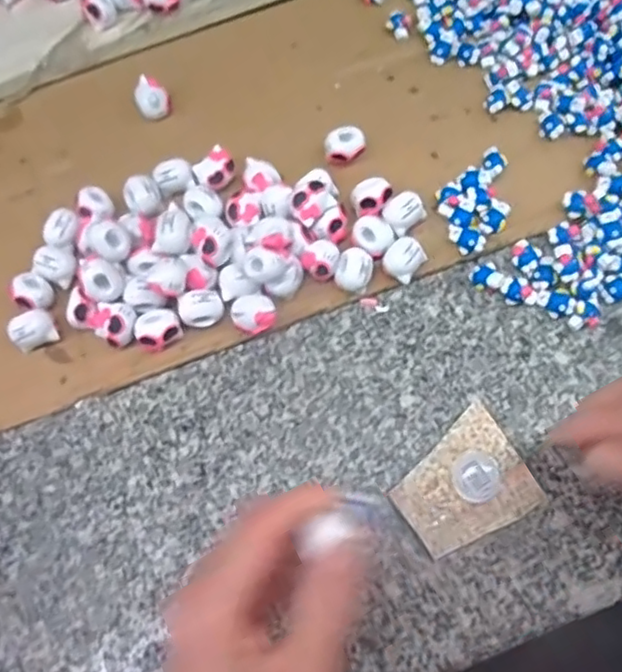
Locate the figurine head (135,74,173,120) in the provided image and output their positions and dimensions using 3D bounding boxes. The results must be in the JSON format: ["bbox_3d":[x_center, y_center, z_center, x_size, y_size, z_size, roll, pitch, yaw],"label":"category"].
[{"bbox_3d":[-0.109,-0.163,0.435,0.022,0.019,0.026,-21,71,-7],"label":"figurine head"}]

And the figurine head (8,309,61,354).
[{"bbox_3d":[-0.164,-0.003,0.373,0.024,0.021,0.020,-21,71,-7],"label":"figurine head"}]

